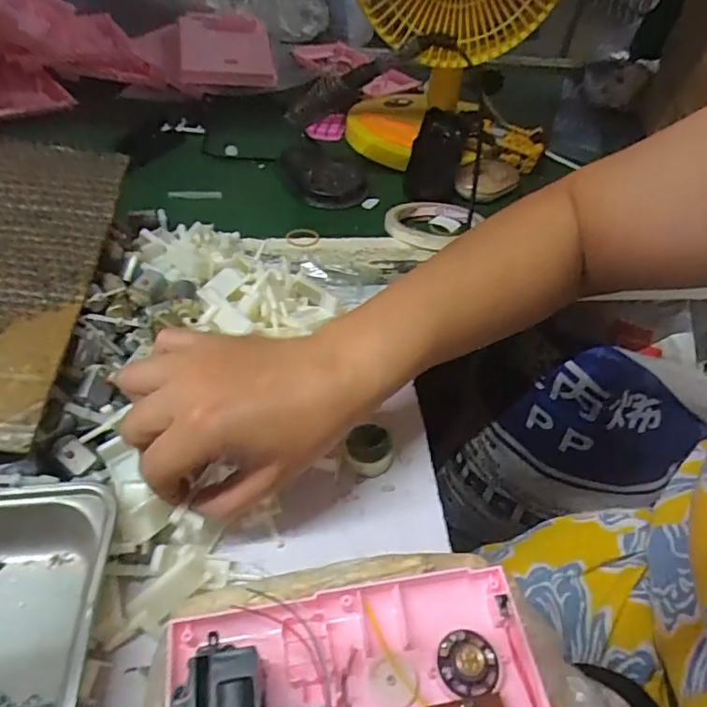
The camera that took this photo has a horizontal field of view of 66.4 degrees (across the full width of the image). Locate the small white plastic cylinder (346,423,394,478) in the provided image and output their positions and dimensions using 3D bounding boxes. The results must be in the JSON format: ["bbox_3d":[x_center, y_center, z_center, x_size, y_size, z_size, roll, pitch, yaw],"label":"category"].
[{"bbox_3d":[0.010,0.065,0.358,0.030,0.018,0.031,4,45,-2],"label":"small white plastic cylinder"}]

